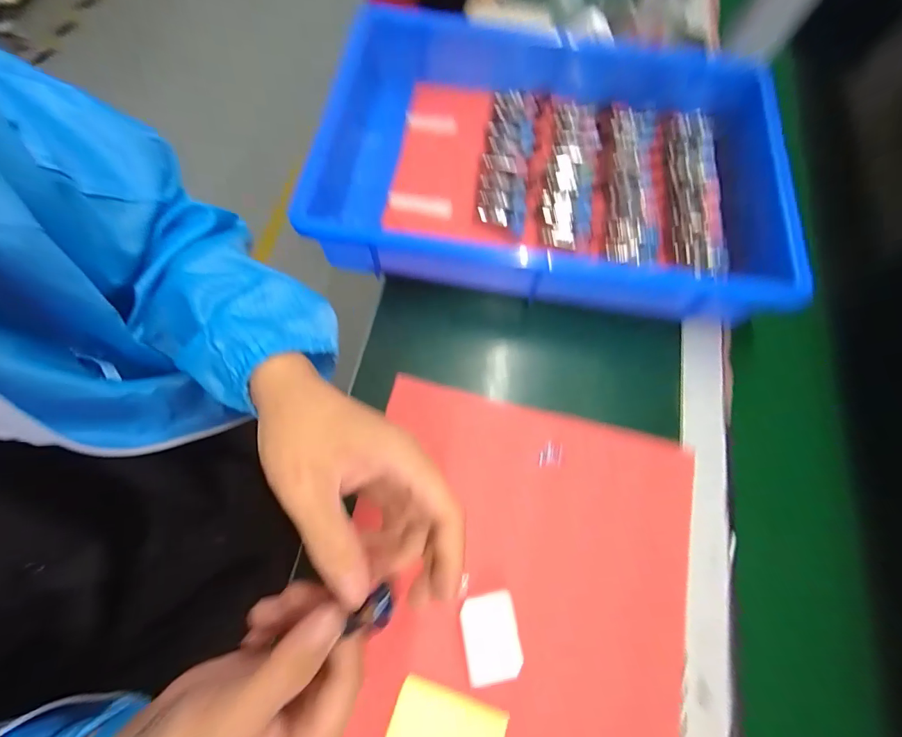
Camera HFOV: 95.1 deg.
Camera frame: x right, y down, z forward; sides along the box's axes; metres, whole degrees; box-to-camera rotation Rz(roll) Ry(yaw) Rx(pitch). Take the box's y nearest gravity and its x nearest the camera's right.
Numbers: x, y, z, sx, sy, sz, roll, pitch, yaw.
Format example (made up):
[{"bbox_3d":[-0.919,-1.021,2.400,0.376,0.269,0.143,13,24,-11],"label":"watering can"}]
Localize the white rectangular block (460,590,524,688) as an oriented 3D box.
[{"bbox_3d":[0.028,0.191,0.294,0.038,0.012,0.054,-9,70,-7],"label":"white rectangular block"}]

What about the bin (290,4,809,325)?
[{"bbox_3d":[0.099,-0.209,0.417,0.438,0.081,0.290,9,69,-1],"label":"bin"}]

